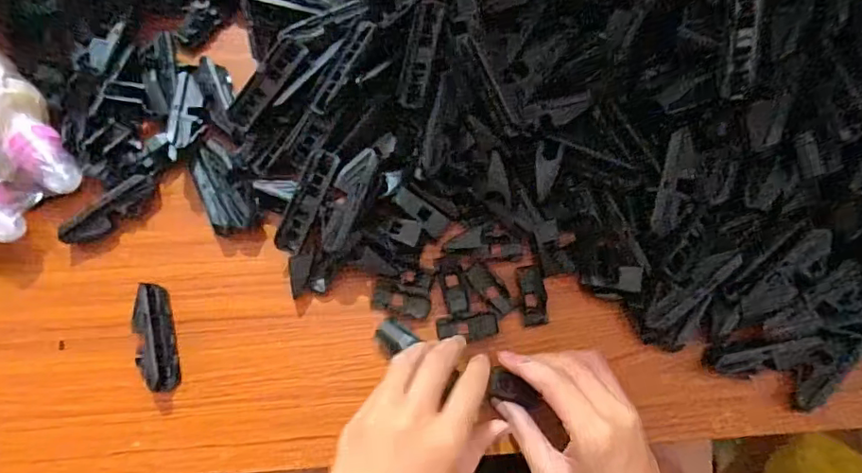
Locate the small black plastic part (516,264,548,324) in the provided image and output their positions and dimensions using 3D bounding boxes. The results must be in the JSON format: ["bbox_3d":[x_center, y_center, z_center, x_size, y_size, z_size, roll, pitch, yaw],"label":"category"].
[{"bbox_3d":[0.070,0.040,0.368,0.017,0.005,0.039,-7,75,-1],"label":"small black plastic part"}]

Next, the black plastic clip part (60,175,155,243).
[{"bbox_3d":[-0.225,-0.017,0.380,0.067,0.016,0.017,-41,78,-9],"label":"black plastic clip part"}]

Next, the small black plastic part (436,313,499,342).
[{"bbox_3d":[0.025,0.062,0.366,0.041,0.004,0.016,-8,75,-1],"label":"small black plastic part"}]

